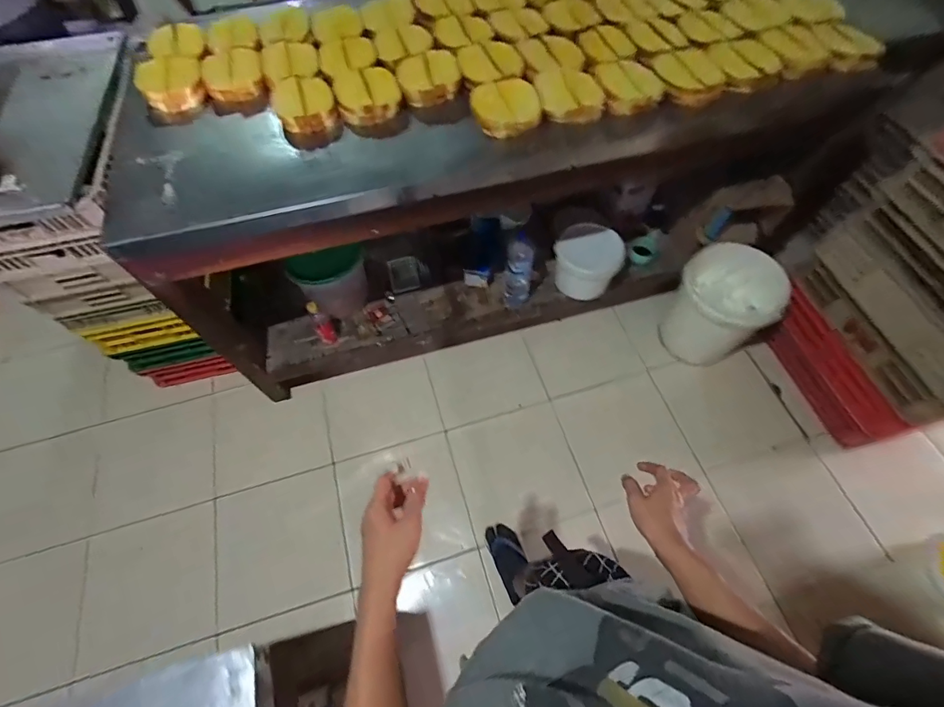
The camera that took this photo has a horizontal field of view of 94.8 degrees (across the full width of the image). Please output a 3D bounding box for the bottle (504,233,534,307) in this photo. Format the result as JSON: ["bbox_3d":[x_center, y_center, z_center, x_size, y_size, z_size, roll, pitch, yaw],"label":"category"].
[{"bbox_3d":[0.158,-0.270,1.411,0.085,0.316,0.068,0,61,1],"label":"bottle"}]

